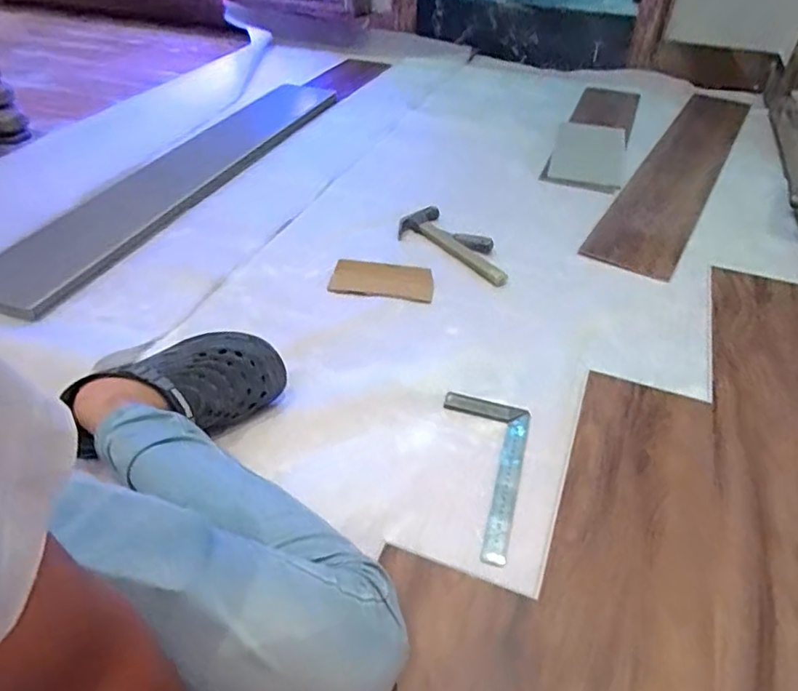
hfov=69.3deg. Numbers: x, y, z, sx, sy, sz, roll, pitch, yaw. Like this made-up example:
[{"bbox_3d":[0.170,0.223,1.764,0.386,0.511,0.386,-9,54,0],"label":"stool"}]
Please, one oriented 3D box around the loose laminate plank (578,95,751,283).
[{"bbox_3d":[0.694,-0.445,1.421,0.180,0.009,1.012,22,48,24],"label":"loose laminate plank"}]

